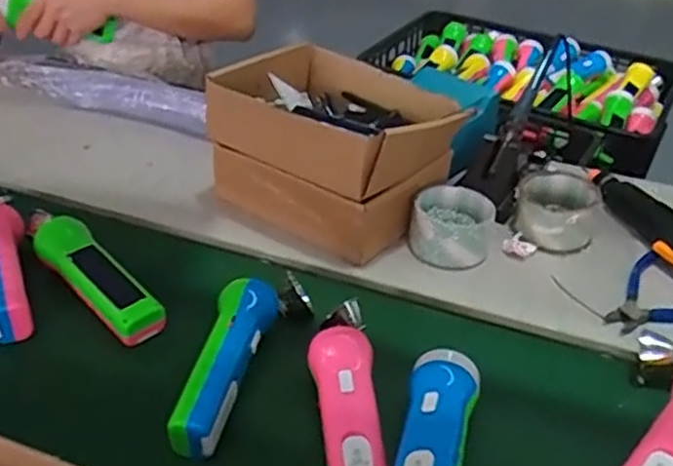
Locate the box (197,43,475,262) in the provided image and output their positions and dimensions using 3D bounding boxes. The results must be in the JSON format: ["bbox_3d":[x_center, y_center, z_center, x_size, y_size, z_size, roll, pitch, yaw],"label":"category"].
[{"bbox_3d":[0.006,-0.106,0.781,0.224,0.133,0.198,25,42,27],"label":"box"}]

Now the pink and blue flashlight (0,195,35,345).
[{"bbox_3d":[-0.311,0.031,0.662,0.049,0.053,0.185,-17,41,-25],"label":"pink and blue flashlight"}]

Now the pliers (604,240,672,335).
[{"bbox_3d":[0.310,0.061,0.678,0.130,0.022,0.102,-21,43,-29],"label":"pliers"}]

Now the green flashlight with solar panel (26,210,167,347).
[{"bbox_3d":[-0.228,0.037,0.661,0.054,0.051,0.189,-28,46,-35],"label":"green flashlight with solar panel"}]

